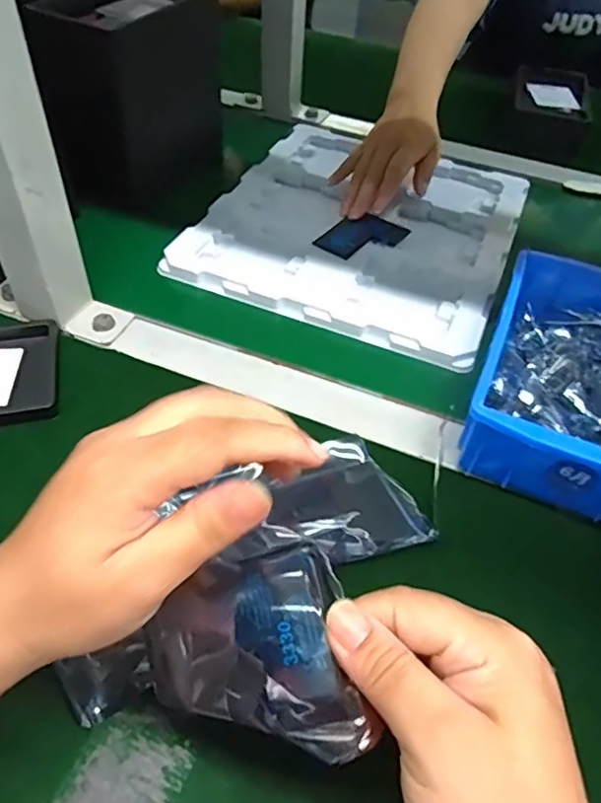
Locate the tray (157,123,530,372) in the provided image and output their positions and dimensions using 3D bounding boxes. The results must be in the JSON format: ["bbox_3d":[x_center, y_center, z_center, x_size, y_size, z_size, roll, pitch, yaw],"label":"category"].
[{"bbox_3d":[0.065,-0.180,0.570,0.276,0.012,0.315,21,50,12],"label":"tray"}]

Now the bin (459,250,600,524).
[{"bbox_3d":[0.194,-0.017,0.401,0.129,0.067,0.199,21,50,12],"label":"bin"}]

